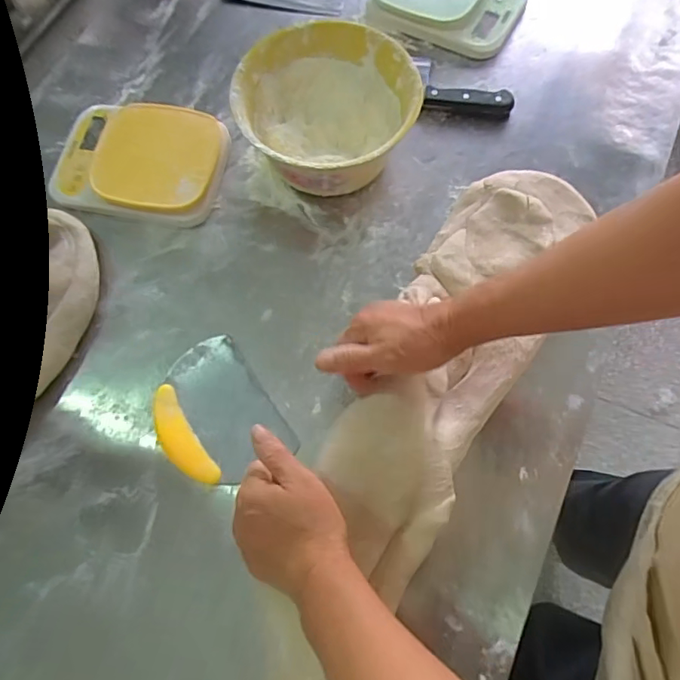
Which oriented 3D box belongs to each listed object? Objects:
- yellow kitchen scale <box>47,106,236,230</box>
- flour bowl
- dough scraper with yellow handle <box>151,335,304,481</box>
[{"bbox_3d":[-0.245,-0.222,0.637,0.202,0.034,0.146,11,70,6],"label":"yellow kitchen scale"},{"bbox_3d":[-0.014,-0.256,0.609,0.196,0.092,0.194,-1,69,2],"label":"flour bowl"},{"bbox_3d":[-0.132,0.075,0.542,0.113,0.008,0.144,-34,72,-10],"label":"dough scraper with yellow handle"}]

